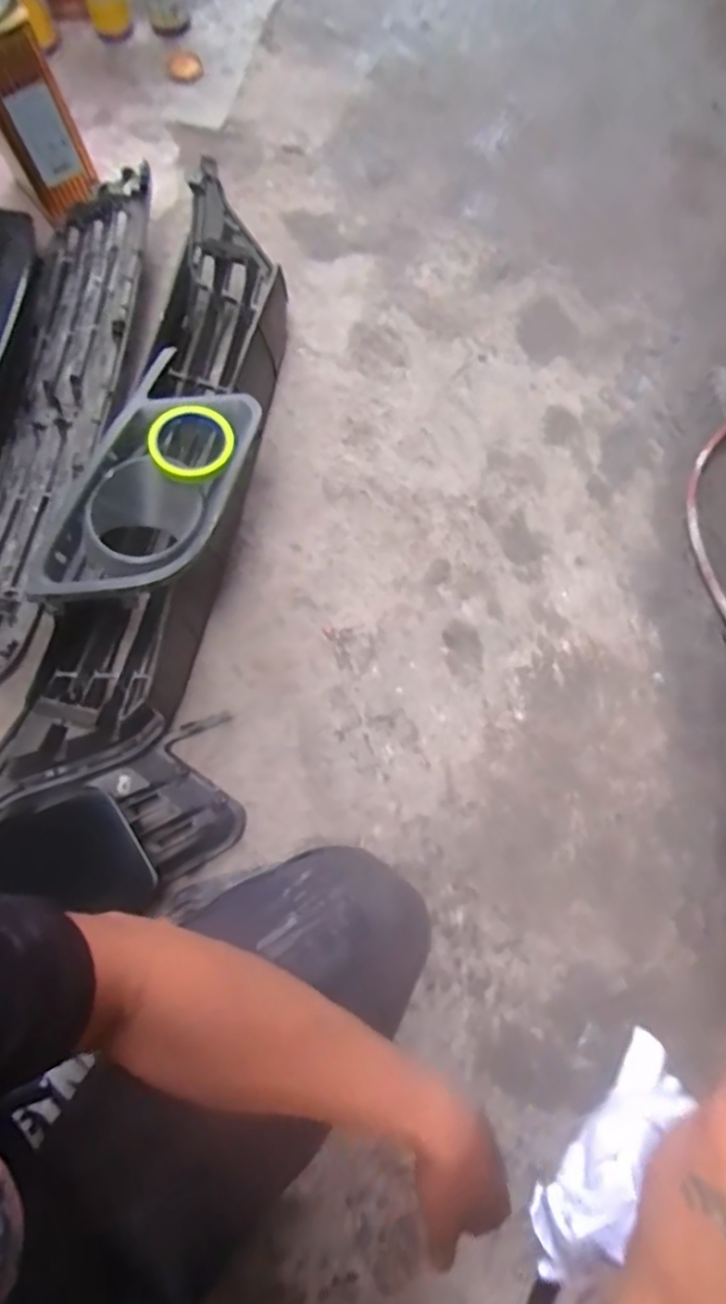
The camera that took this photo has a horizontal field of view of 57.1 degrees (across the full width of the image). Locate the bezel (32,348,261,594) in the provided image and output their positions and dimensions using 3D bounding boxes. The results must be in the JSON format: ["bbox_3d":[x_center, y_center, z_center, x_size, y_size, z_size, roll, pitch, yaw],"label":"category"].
[{"bbox_3d":[-0.240,-0.182,0.763,0.186,0.081,0.331,27,74,9],"label":"bezel"}]

